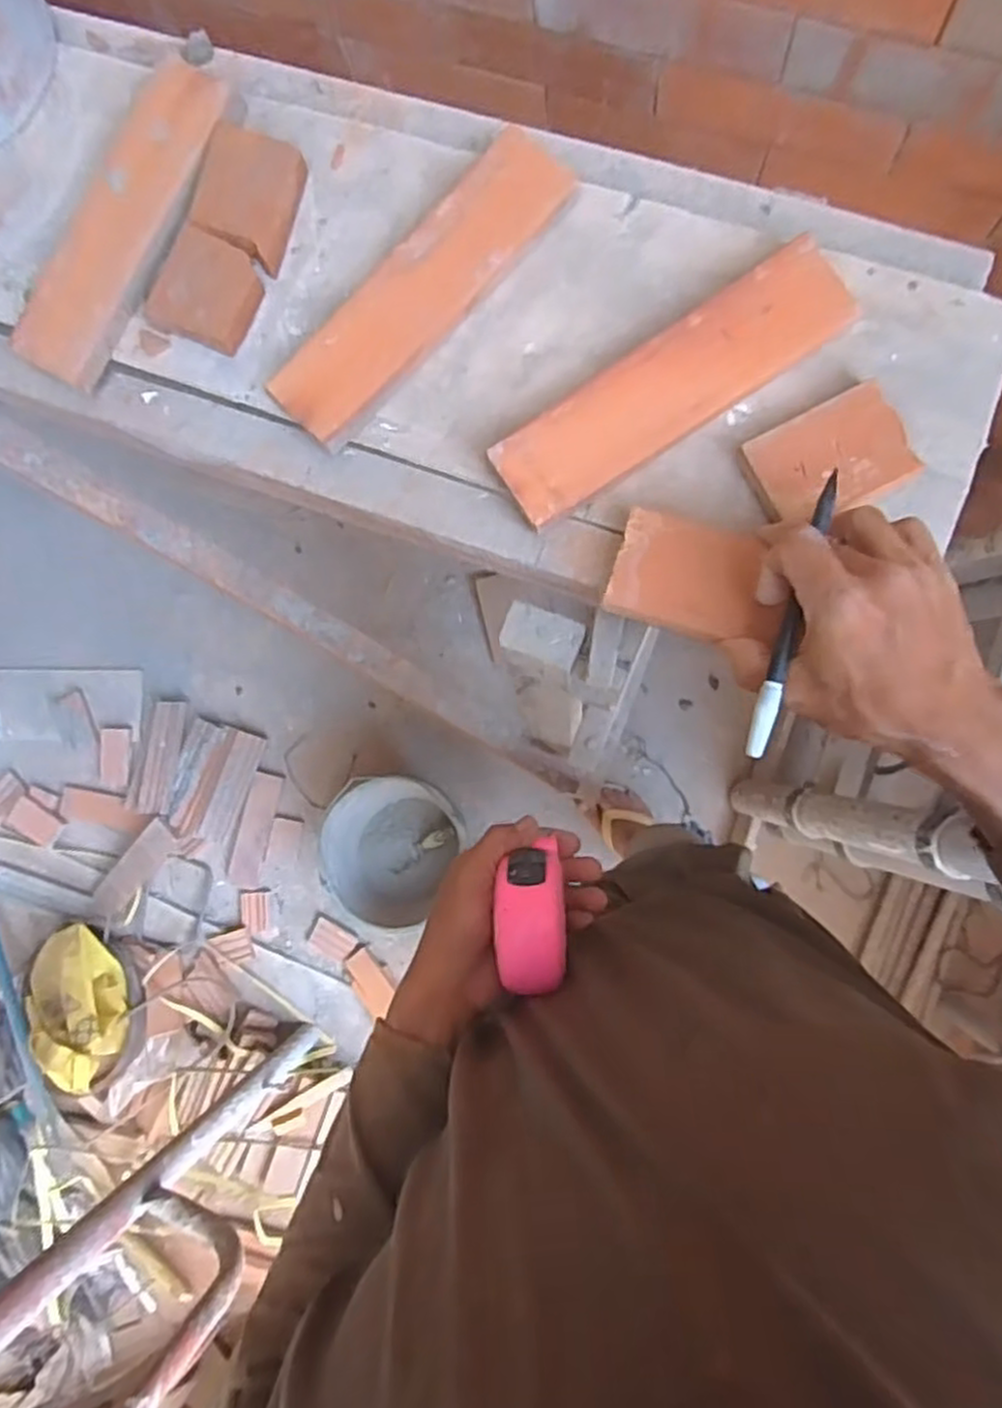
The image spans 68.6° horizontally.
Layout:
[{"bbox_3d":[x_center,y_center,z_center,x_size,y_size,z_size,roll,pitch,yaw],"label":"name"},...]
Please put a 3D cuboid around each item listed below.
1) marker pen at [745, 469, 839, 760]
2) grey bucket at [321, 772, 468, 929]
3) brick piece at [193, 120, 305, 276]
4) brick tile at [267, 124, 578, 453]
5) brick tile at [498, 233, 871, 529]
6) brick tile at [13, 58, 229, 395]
[{"bbox_3d":[0.151,-0.045,0.380,0.010,0.010,0.150,15,94,7],"label":"marker pen"},{"bbox_3d":[-0.202,0.259,1.360,0.221,0.164,0.265,34,90,8],"label":"grey bucket"},{"bbox_3d":[-0.164,-0.330,0.477,0.065,0.016,0.073,21,88,7],"label":"brick piece"},{"bbox_3d":[-0.051,-0.265,0.468,0.062,0.017,0.224,44,91,7],"label":"brick tile"},{"bbox_3d":[0.101,-0.191,0.439,0.224,0.017,0.058,-34,83,3],"label":"brick tile"},{"bbox_3d":[-0.252,-0.321,0.493,0.070,0.020,0.217,31,89,8],"label":"brick tile"}]

